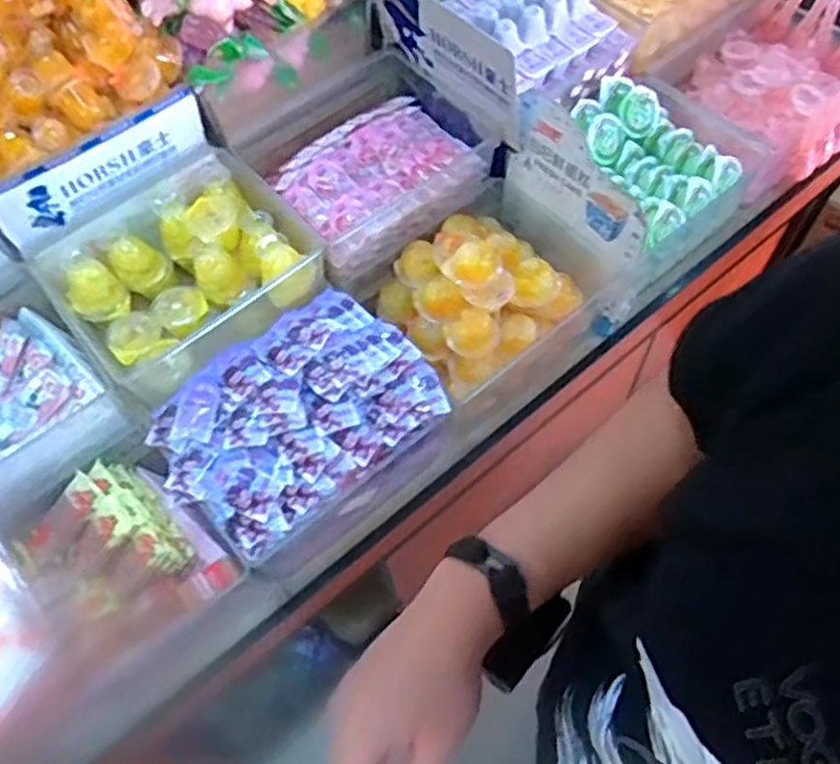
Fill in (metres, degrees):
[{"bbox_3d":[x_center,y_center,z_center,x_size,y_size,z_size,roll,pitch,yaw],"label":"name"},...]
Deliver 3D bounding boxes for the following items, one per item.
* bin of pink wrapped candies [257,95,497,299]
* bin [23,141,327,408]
[{"bbox_3d":[-0.065,-0.278,1.082,0.272,0.127,0.220,-33,64,-14],"label":"bin of pink wrapped candies"},{"bbox_3d":[-0.312,-0.144,0.973,0.313,0.104,0.251,-40,66,-17],"label":"bin"}]

